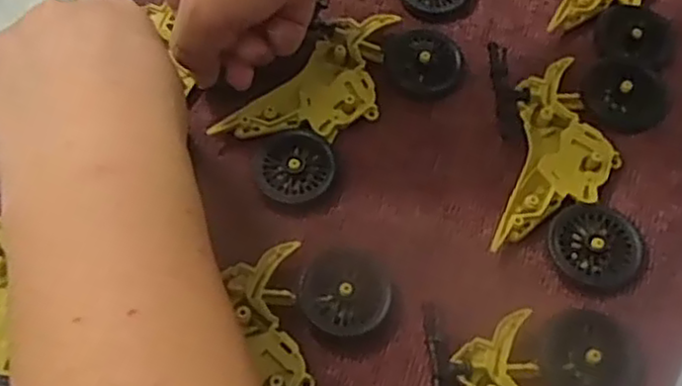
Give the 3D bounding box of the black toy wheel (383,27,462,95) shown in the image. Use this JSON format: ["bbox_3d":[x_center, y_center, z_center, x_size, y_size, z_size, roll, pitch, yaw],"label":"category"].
[{"bbox_3d":[0.039,-0.064,0.341,0.036,0.006,0.034,-1,60,1],"label":"black toy wheel"}]

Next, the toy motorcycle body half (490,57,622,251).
[{"bbox_3d":[0.098,-0.017,0.313,0.045,0.009,0.098,11,61,7],"label":"toy motorcycle body half"}]

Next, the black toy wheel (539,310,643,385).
[{"bbox_3d":[0.094,0.063,0.265,0.037,0.013,0.037,-1,60,1],"label":"black toy wheel"}]

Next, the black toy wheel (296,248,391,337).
[{"bbox_3d":[0.002,0.039,0.283,0.035,0.009,0.037,-1,60,1],"label":"black toy wheel"}]

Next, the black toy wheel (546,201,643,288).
[{"bbox_3d":[0.104,0.021,0.291,0.036,0.008,0.035,-1,60,1],"label":"black toy wheel"}]

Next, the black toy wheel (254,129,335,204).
[{"bbox_3d":[-0.021,-0.013,0.314,0.034,0.007,0.038,-26,63,-13],"label":"black toy wheel"}]

